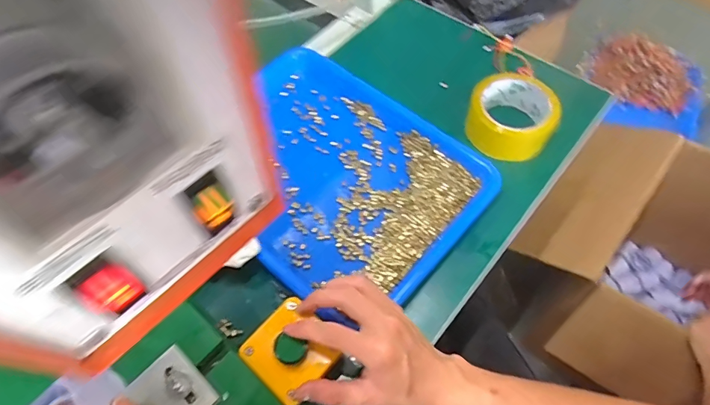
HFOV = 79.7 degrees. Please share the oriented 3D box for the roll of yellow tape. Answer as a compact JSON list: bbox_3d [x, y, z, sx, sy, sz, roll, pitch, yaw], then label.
[{"bbox_3d":[0.190,-0.107,0.514,0.102,0.047,0.099,-1,60,2],"label":"roll of yellow tape"}]

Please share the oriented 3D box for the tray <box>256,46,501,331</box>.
[{"bbox_3d":[-0.032,-0.040,0.504,0.334,0.030,0.249,40,69,20],"label":"tray"}]

